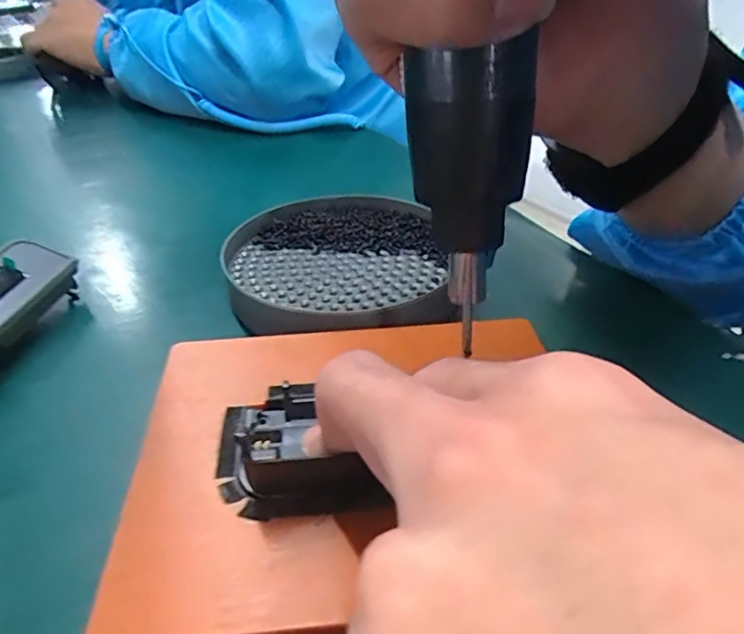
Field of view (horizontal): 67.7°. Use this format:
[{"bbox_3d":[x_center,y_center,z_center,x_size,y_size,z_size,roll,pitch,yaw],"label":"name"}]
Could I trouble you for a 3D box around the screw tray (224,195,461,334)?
[{"bbox_3d":[-0.017,-0.027,0.267,0.104,0.015,0.123,-10,37,-5],"label":"screw tray"}]

